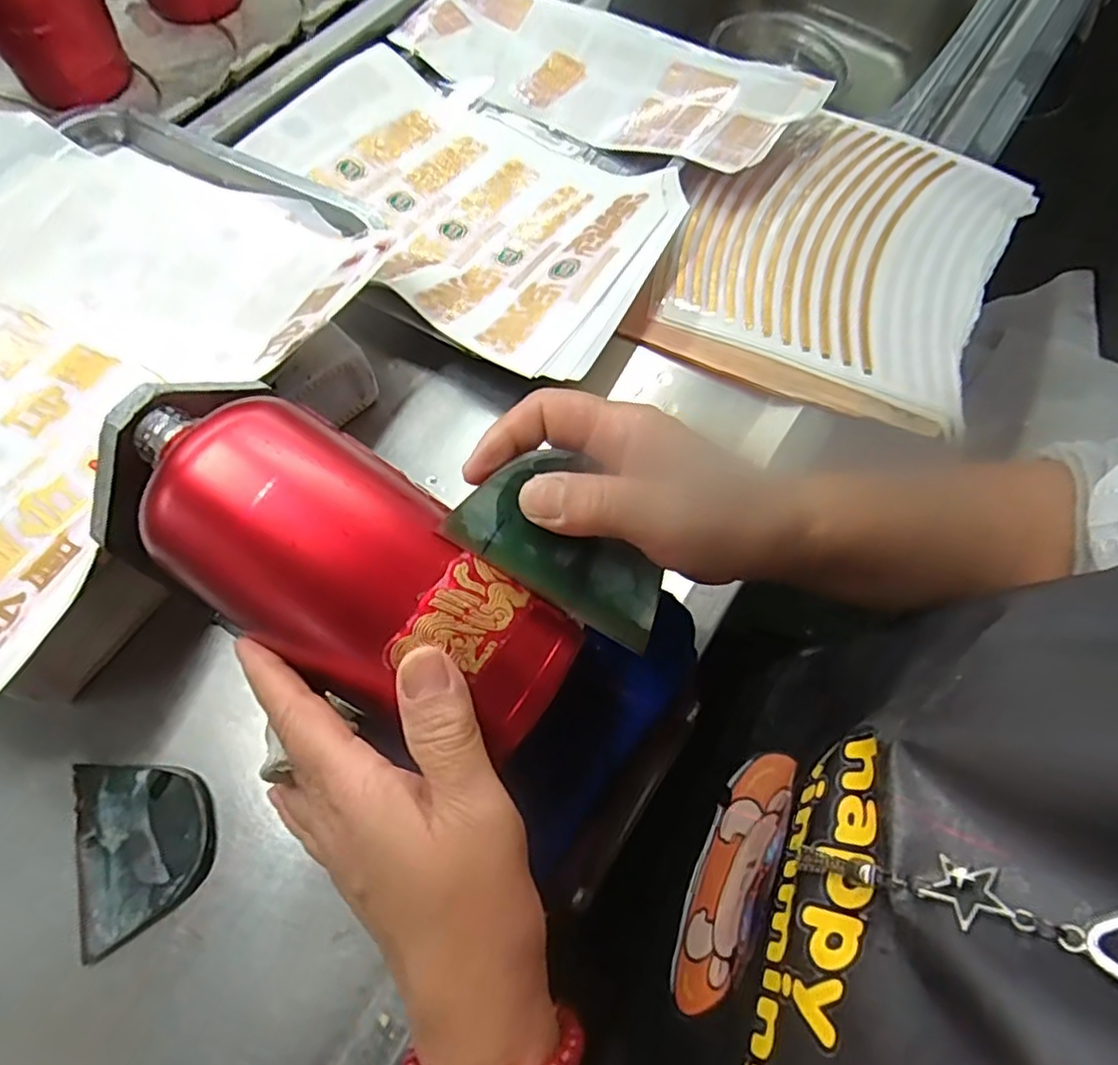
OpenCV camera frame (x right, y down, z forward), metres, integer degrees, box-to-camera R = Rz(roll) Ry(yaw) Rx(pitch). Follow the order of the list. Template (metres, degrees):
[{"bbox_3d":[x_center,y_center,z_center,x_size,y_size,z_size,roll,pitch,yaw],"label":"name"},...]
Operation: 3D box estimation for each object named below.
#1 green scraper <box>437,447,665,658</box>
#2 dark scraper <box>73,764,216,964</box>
[{"bbox_3d":[0.006,0.003,0.254,0.087,0.006,0.049,32,88,-8],"label":"green scraper"},{"bbox_3d":[-0.193,0.143,0.309,0.059,0.010,0.080,-16,69,-10],"label":"dark scraper"}]

